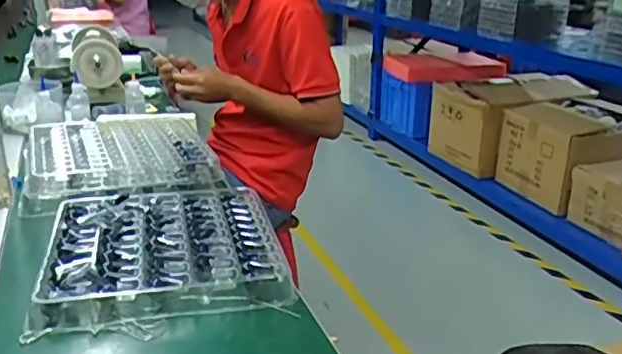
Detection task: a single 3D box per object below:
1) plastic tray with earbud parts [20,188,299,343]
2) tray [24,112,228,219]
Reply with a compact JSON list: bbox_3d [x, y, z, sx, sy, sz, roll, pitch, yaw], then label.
[{"bbox_3d":[-0.168,0.080,0.694,0.255,0.034,0.254,-4,22,-13],"label":"plastic tray with earbud parts"},{"bbox_3d":[-0.297,-0.043,0.944,0.265,0.044,0.275,-7,23,-20],"label":"tray"}]

